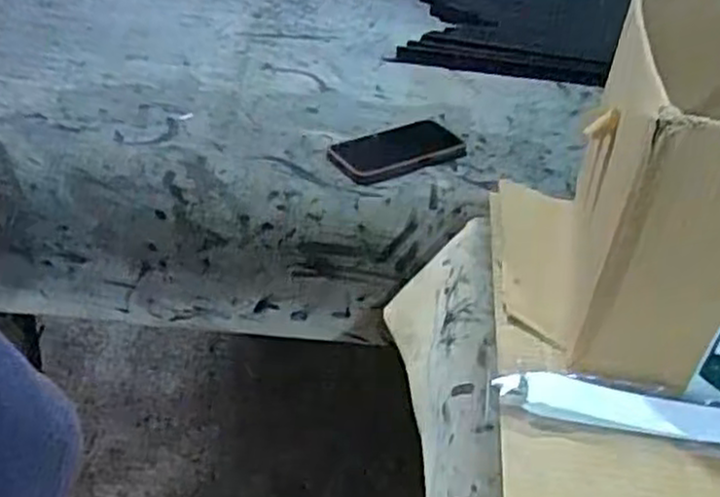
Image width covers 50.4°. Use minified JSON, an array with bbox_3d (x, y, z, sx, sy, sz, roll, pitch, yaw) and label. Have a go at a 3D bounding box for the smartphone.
[{"bbox_3d":[0.044,-0.119,0.918,0.161,0.012,0.092,-17,41,-27],"label":"smartphone"}]

